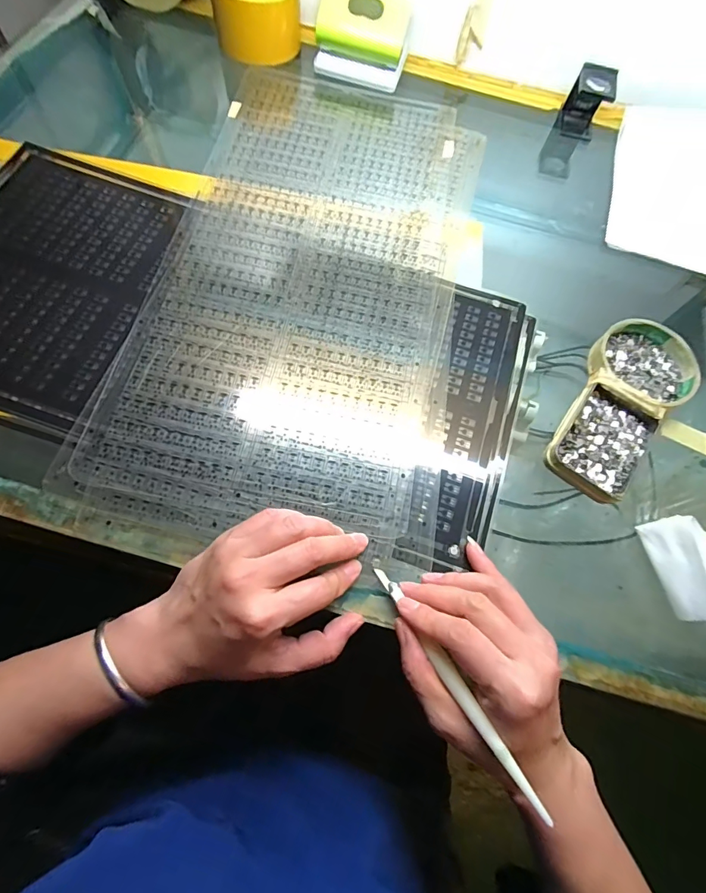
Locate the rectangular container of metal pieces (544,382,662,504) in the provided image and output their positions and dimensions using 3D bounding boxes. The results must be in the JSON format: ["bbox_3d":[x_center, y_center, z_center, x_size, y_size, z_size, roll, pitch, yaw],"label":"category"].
[{"bbox_3d":[0.195,-0.003,0.329,0.065,0.016,0.093,37,70,10],"label":"rectangular container of metal pieces"}]

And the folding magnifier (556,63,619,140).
[{"bbox_3d":[0.267,-0.390,0.479,0.042,0.060,0.037,20,68,3],"label":"folding magnifier"}]

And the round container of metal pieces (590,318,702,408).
[{"bbox_3d":[0.244,-0.069,0.356,0.082,0.019,0.080,2,68,-4],"label":"round container of metal pieces"}]

